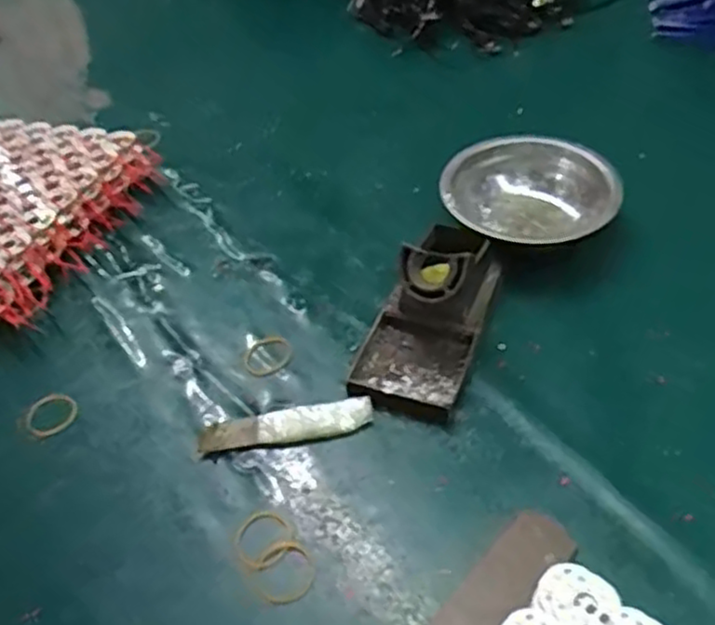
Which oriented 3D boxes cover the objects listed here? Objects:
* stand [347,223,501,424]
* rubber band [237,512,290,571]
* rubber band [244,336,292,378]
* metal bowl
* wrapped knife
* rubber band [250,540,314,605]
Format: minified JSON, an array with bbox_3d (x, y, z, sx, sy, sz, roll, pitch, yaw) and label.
[{"bbox_3d":[0.050,-0.011,0.481,0.070,0.063,0.152,14,51,17],"label":"stand"},{"bbox_3d":[-0.053,0.126,0.400,0.031,0.004,0.030,-3,48,3],"label":"rubber band"},{"bbox_3d":[-0.062,0.029,0.495,0.028,0.004,0.035,35,59,30],"label":"rubber band"},{"bbox_3d":[0.133,-0.085,0.567,0.131,0.044,0.119,3,49,8],"label":"metal bowl"},{"bbox_3d":[-0.043,0.070,0.447,0.106,0.011,0.019,-11,48,-5],"label":"wrapped knife"},{"bbox_3d":[-0.040,0.139,0.387,0.033,0.004,0.033,-3,48,3],"label":"rubber band"}]

